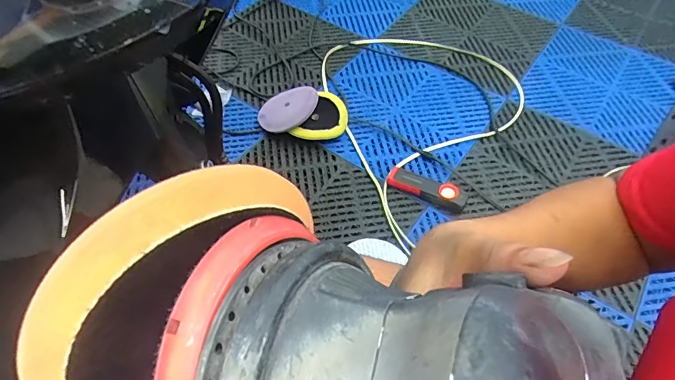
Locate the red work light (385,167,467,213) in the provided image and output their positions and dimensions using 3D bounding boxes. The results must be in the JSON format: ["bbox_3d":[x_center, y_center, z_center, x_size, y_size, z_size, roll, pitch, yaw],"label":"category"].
[{"bbox_3d":[0.183,-0.004,0.872,0.163,0.040,0.047,23,56,15],"label":"red work light"}]

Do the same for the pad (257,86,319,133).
[{"bbox_3d":[-0.106,-0.181,0.957,0.143,0.017,0.101,-38,60,-6],"label":"pad"}]

